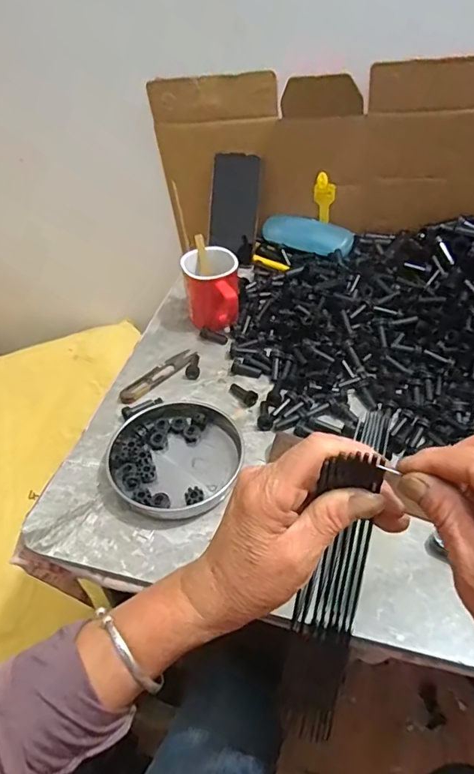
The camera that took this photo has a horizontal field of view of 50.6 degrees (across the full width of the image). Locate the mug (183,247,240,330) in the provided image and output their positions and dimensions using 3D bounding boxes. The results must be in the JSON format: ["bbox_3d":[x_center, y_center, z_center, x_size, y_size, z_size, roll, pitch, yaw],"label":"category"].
[{"bbox_3d":[-0.033,-0.127,0.664,0.074,0.074,0.102,-3,45,1],"label":"mug"}]

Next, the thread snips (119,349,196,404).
[{"bbox_3d":[-0.100,-0.018,0.634,0.026,0.004,0.115,34,60,30],"label":"thread snips"}]

